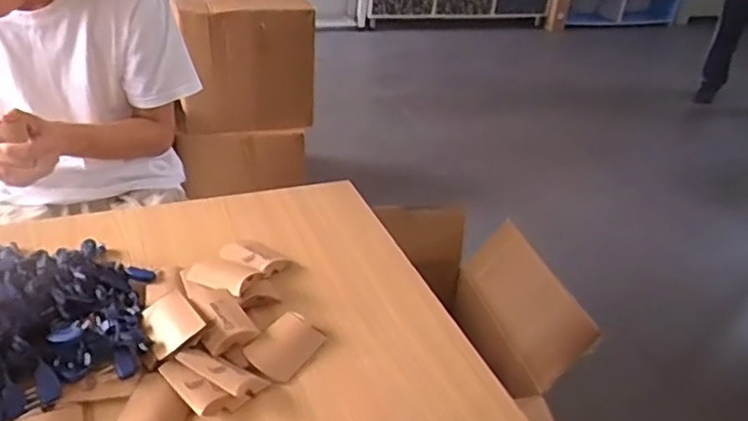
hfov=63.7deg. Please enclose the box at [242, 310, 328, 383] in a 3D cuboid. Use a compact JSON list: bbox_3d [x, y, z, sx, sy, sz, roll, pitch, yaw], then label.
[{"bbox_3d":[-0.095,0.148,0.655,0.059,0.016,0.082,24,36,26],"label":"box"}]

